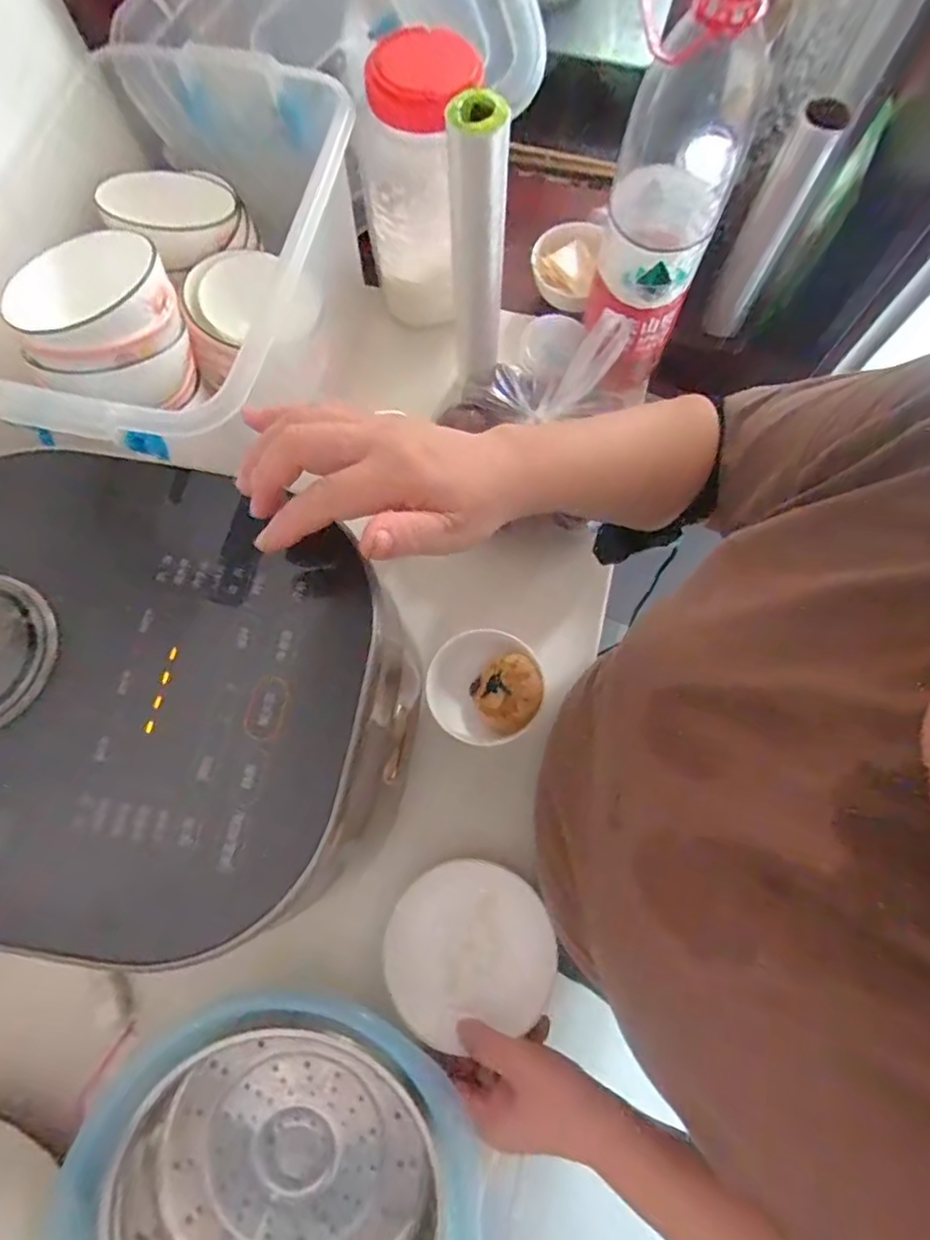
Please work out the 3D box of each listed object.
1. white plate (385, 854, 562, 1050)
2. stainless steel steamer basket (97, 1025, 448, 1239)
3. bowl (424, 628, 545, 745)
[{"bbox_3d":[0.003,0.256,0.453,0.130,0.034,0.125,0,75,1],"label":"white plate"},{"bbox_3d":[-0.122,0.389,0.383,0.210,0.055,0.182,14,76,4],"label":"stainless steel steamer basket"},{"bbox_3d":[0.015,0.055,0.487,0.093,0.058,0.093,0,75,1],"label":"bowl"}]

